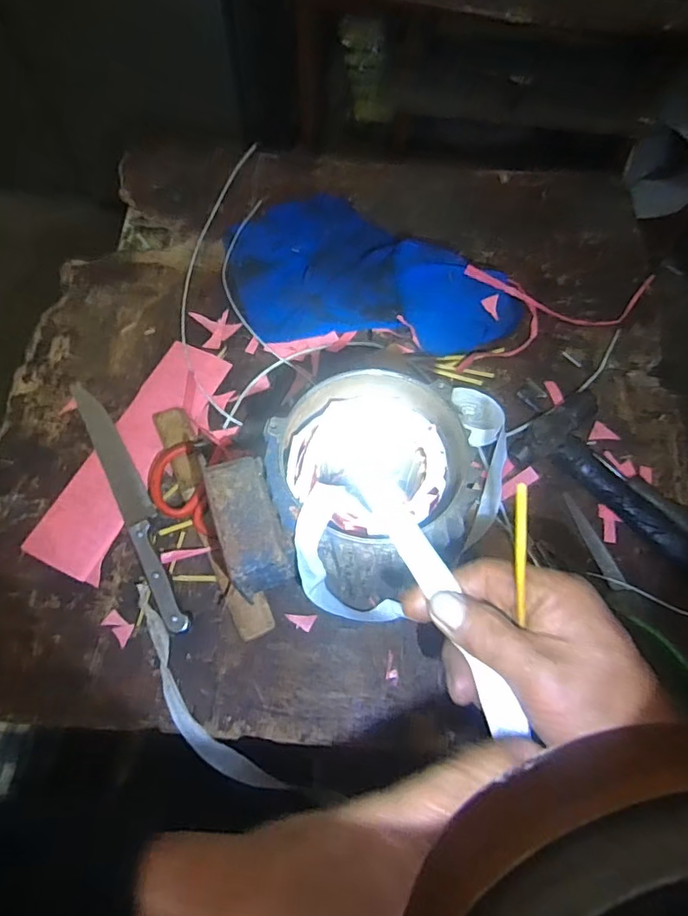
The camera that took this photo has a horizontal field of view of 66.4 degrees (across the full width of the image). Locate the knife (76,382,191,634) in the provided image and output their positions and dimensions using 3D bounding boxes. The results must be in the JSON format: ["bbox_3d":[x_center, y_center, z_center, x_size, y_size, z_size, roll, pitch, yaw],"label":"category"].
[{"bbox_3d":[-0.211,0.036,0.514,0.028,0.021,0.287,-27,69,-13],"label":"knife"}]

